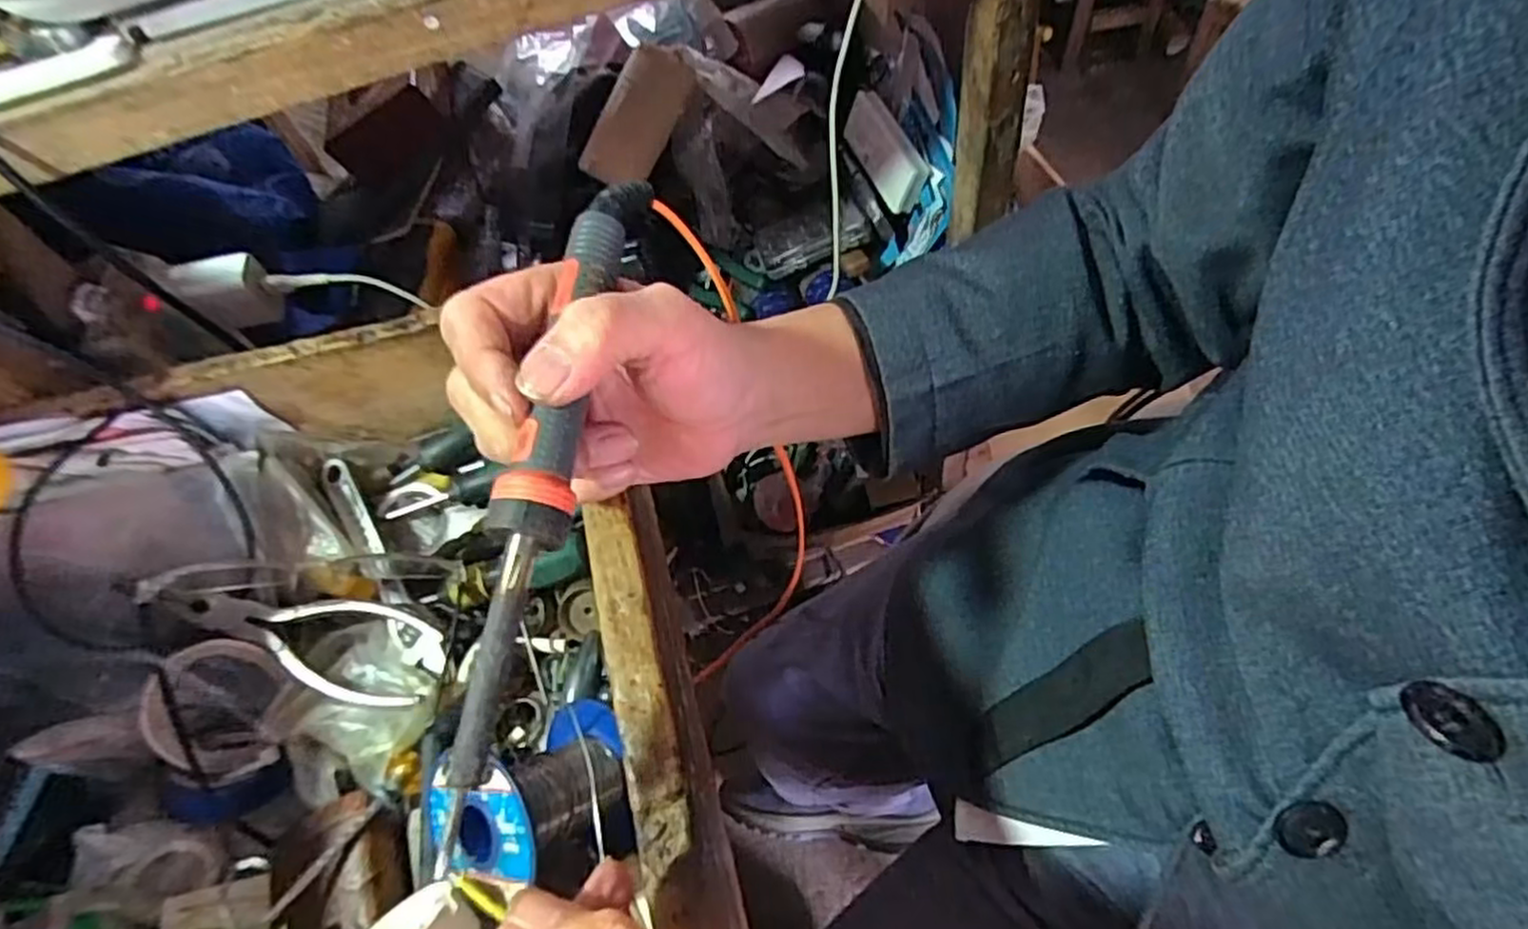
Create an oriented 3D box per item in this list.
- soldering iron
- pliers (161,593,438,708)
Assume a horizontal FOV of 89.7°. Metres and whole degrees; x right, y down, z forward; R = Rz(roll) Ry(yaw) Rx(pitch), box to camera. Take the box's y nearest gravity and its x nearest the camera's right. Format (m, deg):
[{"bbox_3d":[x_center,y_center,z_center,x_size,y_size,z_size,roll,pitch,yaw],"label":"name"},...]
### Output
[{"bbox_3d":[-0.069,-0.002,0.251,0.021,0.020,0.231,6,69,7],"label":"soldering iron"},{"bbox_3d":[-0.222,0.083,0.370,0.122,0.016,0.046,16,61,-3],"label":"pliers"}]

